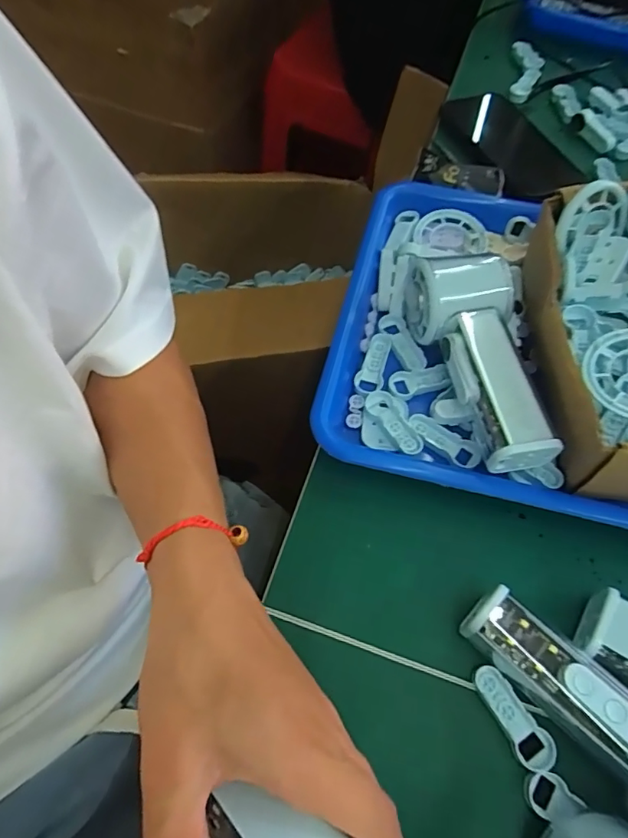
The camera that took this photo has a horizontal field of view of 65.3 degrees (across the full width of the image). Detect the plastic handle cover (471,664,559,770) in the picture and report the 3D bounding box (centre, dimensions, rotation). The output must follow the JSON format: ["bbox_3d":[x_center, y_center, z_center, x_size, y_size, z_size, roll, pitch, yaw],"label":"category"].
[{"bbox_3d":[0.101,0.154,0.254,0.019,0.011,0.050,-34,69,-17],"label":"plastic handle cover"}]

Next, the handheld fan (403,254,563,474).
[{"bbox_3d":[0.104,-0.039,0.318,0.063,0.046,0.151,-3,63,-3],"label":"handheld fan"}]

